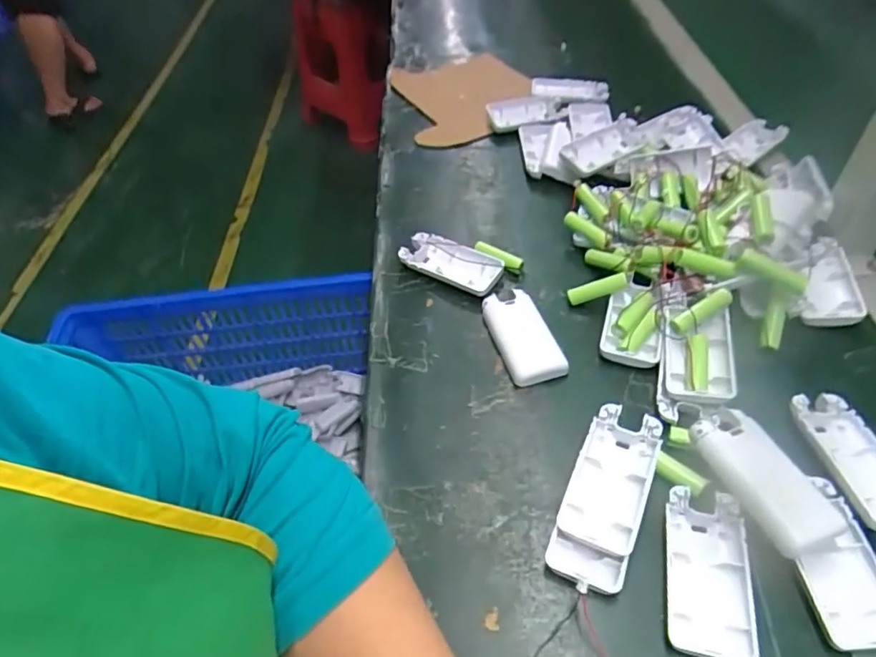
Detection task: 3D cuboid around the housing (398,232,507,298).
[{"bbox_3d":[0.014,-0.059,0.501,0.095,0.018,0.043,25,56,25],"label":"housing"}]

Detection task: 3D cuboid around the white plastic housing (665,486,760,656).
[{"bbox_3d":[0.157,0.142,0.325,0.045,0.011,0.093,7,50,12],"label":"white plastic housing"}]

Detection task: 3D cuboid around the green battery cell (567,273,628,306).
[{"bbox_3d":[0.131,-0.033,0.458,0.050,0.011,0.013,-19,44,26],"label":"green battery cell"}]

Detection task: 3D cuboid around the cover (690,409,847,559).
[{"bbox_3d":[0.203,0.092,0.345,0.040,0.020,0.091,-20,50,-11],"label":"cover"}]

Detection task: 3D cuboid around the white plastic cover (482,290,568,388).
[{"bbox_3d":[0.067,0.006,0.445,0.043,0.014,0.090,-15,49,-7],"label":"white plastic cover"}]

